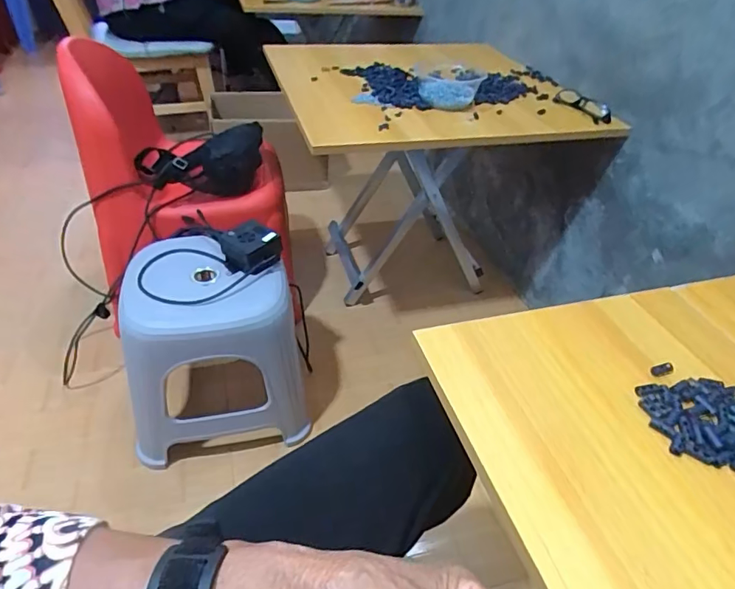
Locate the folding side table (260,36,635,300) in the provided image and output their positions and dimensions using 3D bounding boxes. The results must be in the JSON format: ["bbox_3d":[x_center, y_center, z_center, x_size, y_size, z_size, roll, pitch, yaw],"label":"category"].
[{"bbox_3d":[0.114,-0.277,1.197,0.604,0.527,0.593,-9,42,-15],"label":"folding side table"}]

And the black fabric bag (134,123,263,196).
[{"bbox_3d":[-0.339,-0.270,0.967,0.240,0.120,0.141,3,40,-1],"label":"black fabric bag"}]

